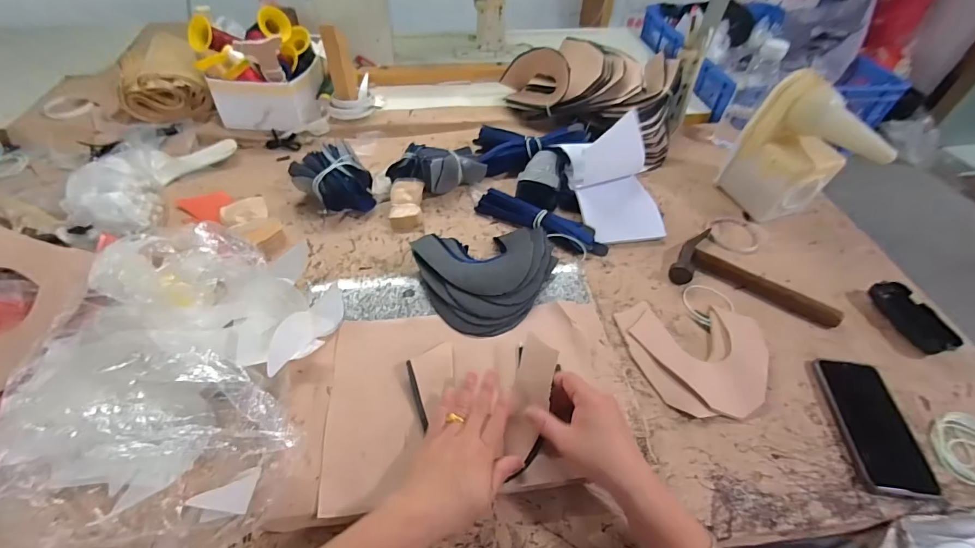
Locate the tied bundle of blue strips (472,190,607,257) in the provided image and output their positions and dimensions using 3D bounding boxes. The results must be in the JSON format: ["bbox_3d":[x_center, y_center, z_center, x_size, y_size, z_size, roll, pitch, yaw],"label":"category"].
[{"bbox_3d":[0.087,-0.085,0.675,0.224,0.031,0.048,24,53,16],"label":"tied bundle of blue strips"}]

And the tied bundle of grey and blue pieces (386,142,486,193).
[{"bbox_3d":[-0.089,-0.191,0.727,0.173,0.065,0.098,-1,50,-4],"label":"tied bundle of grey and blue pieces"}]

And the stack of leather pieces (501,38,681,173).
[{"bbox_3d":[0.212,-0.384,0.858,0.380,0.136,0.194,23,53,16],"label":"stack of leather pieces"}]

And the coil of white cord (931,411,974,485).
[{"bbox_3d":[0.551,0.197,0.465,0.095,0.006,0.075,-28,57,-23],"label":"coil of white cord"}]

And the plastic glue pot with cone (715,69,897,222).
[{"bbox_3d":[0.500,-0.184,0.662,0.090,0.202,0.188,-33,59,-26],"label":"plastic glue pot with cone"}]

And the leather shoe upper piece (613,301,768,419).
[{"bbox_3d":[0.271,0.106,0.531,0.179,0.011,0.154,6,50,2],"label":"leather shoe upper piece"}]

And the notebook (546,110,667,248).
[{"bbox_3d":[0.215,-0.155,0.664,0.144,0.144,0.167,0,50,-2],"label":"notebook"}]

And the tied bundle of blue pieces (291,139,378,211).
[{"bbox_3d":[-0.255,-0.155,0.694,0.115,0.074,0.109,-30,57,-24],"label":"tied bundle of blue pieces"}]

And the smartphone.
[{"bbox_3d":[0.445,0.170,0.472,0.082,0.011,0.156,9,50,5],"label":"smartphone"}]

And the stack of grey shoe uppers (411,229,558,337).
[{"bbox_3d":[0.008,-0.005,0.569,0.190,0.025,0.170,-14,52,-14],"label":"stack of grey shoe uppers"}]

